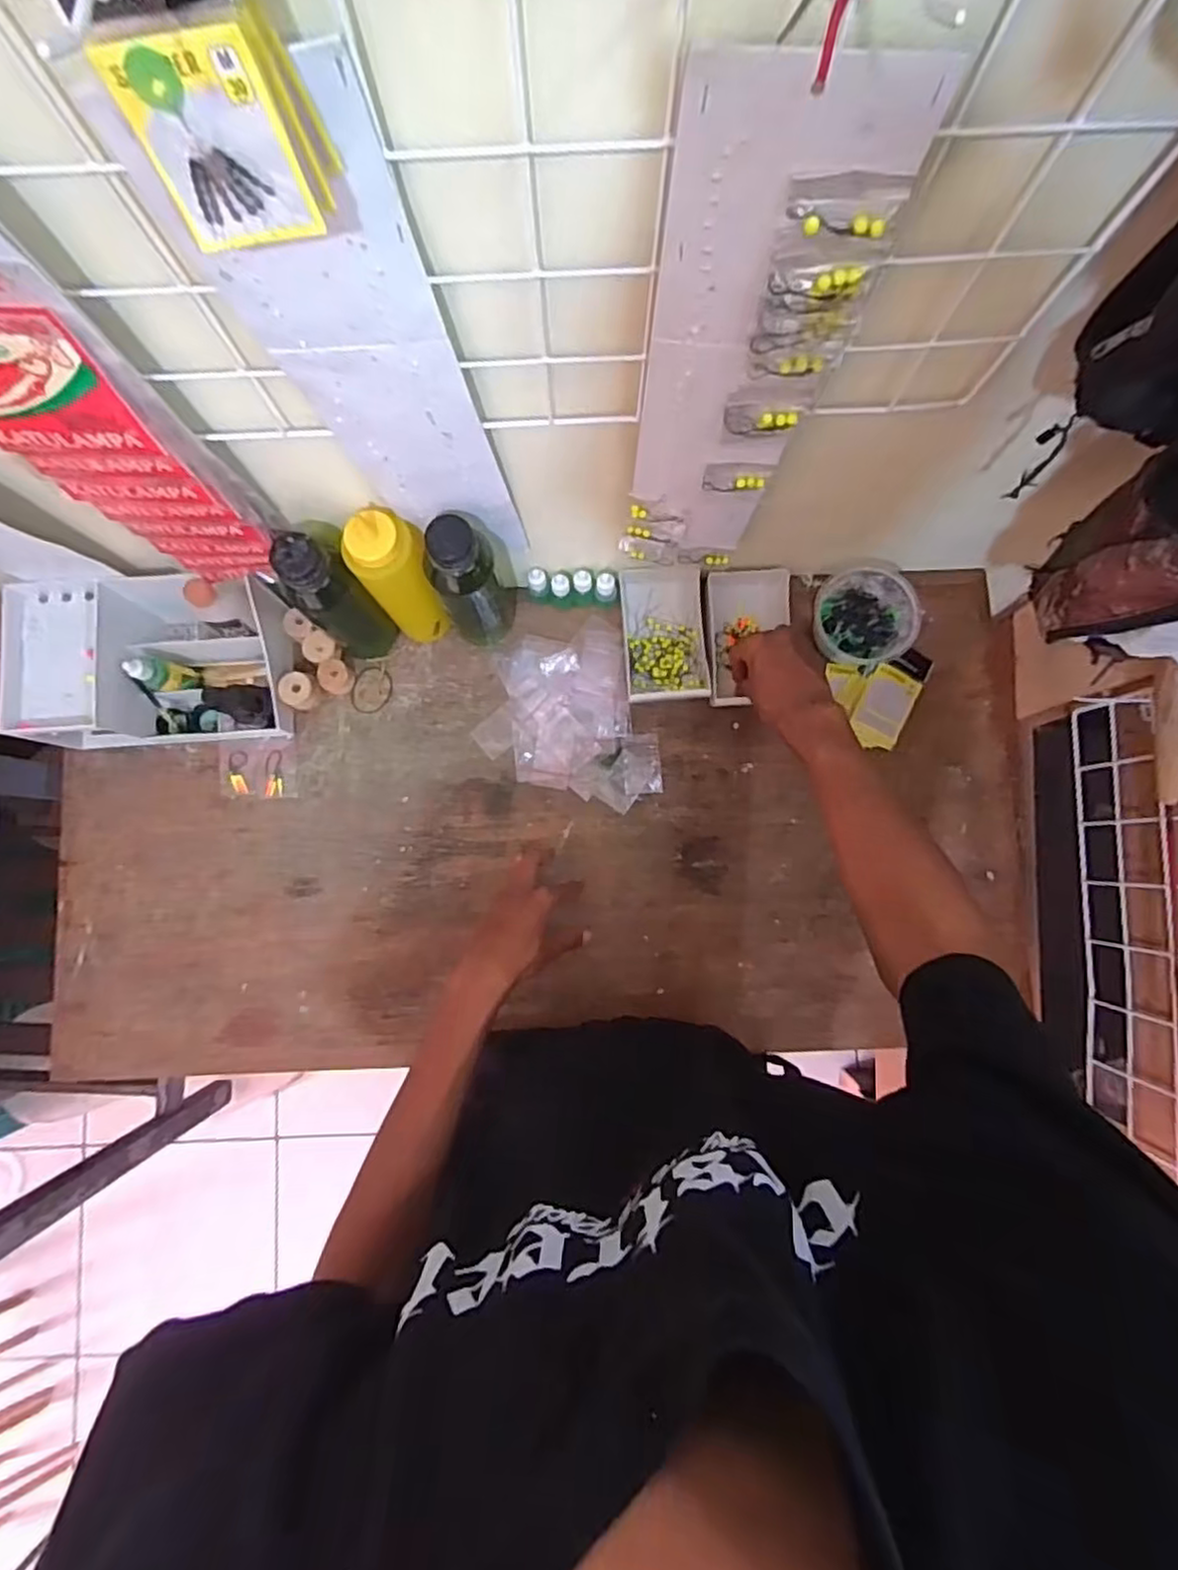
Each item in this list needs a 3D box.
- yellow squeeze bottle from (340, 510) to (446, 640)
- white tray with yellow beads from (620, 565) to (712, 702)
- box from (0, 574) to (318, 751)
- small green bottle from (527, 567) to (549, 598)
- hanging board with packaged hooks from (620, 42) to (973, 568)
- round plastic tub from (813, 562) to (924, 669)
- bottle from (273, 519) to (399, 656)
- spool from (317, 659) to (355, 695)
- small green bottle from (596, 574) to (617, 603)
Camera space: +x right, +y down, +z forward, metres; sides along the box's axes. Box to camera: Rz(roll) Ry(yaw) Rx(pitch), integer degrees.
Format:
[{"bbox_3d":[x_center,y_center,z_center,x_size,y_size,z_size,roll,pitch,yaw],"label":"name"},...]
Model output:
[{"bbox_3d":[-0.170,-0.185,0.632,0.060,0.192,0.058,0,85,-1],"label":"yellow squeeze bottle"},{"bbox_3d":[0.079,-0.162,0.708,0.082,0.028,0.143,-4,85,-1],"label":"white tray with yellow beads"},{"bbox_3d":[-0.420,-0.118,0.662,0.240,0.125,0.140,-3,85,-1],"label":"box"},{"bbox_3d":[-0.052,-0.205,0.703,0.020,0.048,0.021,-10,85,-1],"label":"small green bottle"},{"bbox_3d":[0.083,-0.231,0.422,0.101,0.373,0.022,3,84,1],"label":"hanging board with packaged hooks"},{"bbox_3d":[0.277,-0.176,0.688,0.098,0.040,0.099,0,85,-1],"label":"round plastic tub"},{"bbox_3d":[-0.233,-0.176,0.632,0.068,0.190,0.065,0,85,-1],"label":"bottle"},{"bbox_3d":[-0.264,-0.113,0.710,0.033,0.022,0.033,0,85,-1],"label":"spool"},{"bbox_3d":[0.018,-0.203,0.701,0.021,0.043,0.023,5,85,0],"label":"small green bottle"}]

